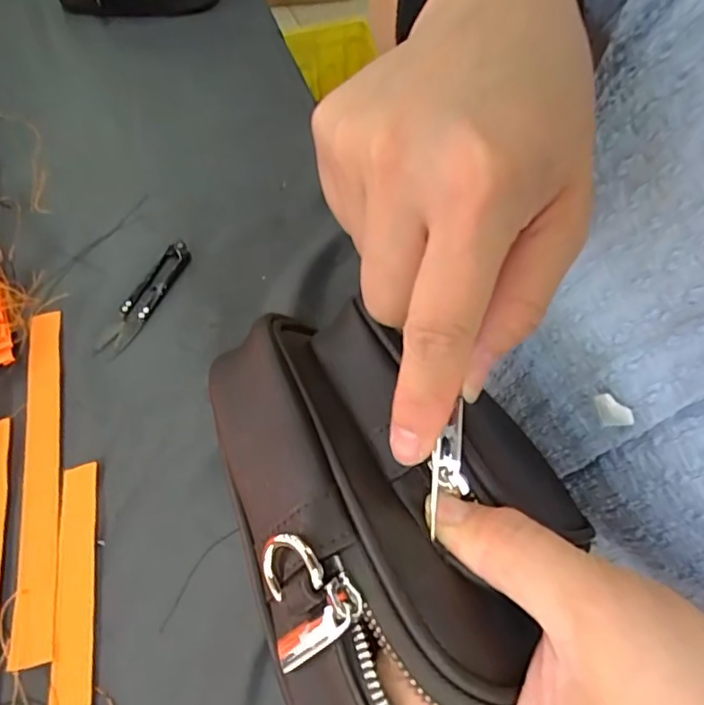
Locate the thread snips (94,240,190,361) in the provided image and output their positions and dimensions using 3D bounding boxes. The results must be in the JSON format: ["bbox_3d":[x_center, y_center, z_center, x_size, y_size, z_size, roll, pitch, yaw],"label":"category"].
[{"bbox_3d":[-0.149,-0.040,0.392,0.023,0.010,0.098,22,62,13],"label":"thread snips"}]

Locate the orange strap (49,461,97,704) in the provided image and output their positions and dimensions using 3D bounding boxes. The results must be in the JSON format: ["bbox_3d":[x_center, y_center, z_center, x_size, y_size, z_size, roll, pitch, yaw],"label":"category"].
[{"bbox_3d":[-0.140,0.163,0.272,0.020,0.004,0.221,-11,60,-6],"label":"orange strap"}]

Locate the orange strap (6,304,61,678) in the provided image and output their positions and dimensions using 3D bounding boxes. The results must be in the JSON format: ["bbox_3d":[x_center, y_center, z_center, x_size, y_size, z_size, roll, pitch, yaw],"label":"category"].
[{"bbox_3d":[-0.186,0.065,0.328,0.022,0.005,0.218,-7,59,-15],"label":"orange strap"}]

